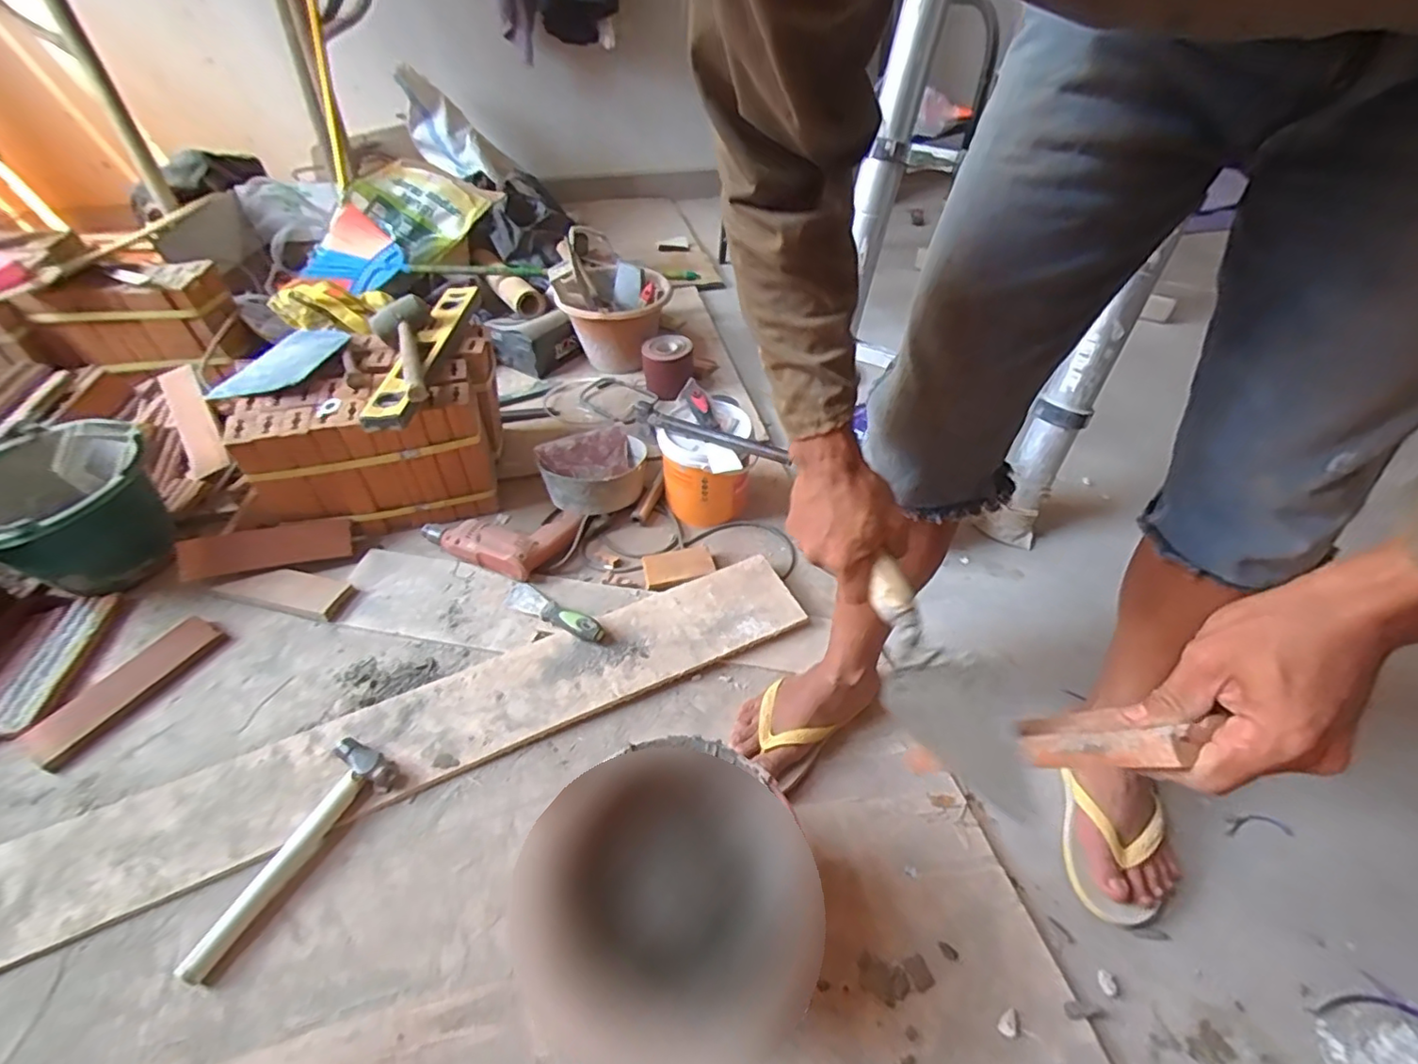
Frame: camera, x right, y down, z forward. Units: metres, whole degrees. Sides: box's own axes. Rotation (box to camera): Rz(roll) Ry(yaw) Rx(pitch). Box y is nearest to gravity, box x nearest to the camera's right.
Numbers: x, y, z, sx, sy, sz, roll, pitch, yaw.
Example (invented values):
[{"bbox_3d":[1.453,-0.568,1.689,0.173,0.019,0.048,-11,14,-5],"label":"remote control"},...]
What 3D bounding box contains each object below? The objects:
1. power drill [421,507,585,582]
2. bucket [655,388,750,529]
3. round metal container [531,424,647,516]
[{"bbox_3d":[-0.342,-0.012,1.032,0.206,0.055,0.181,24,50,21],"label":"power drill"},{"bbox_3d":[-0.010,-0.115,1.053,0.149,0.174,0.161,0,46,0],"label":"bucket"},{"bbox_3d":[-0.198,-0.103,1.100,0.192,0.094,0.160,-25,51,-23],"label":"round metal container"}]

